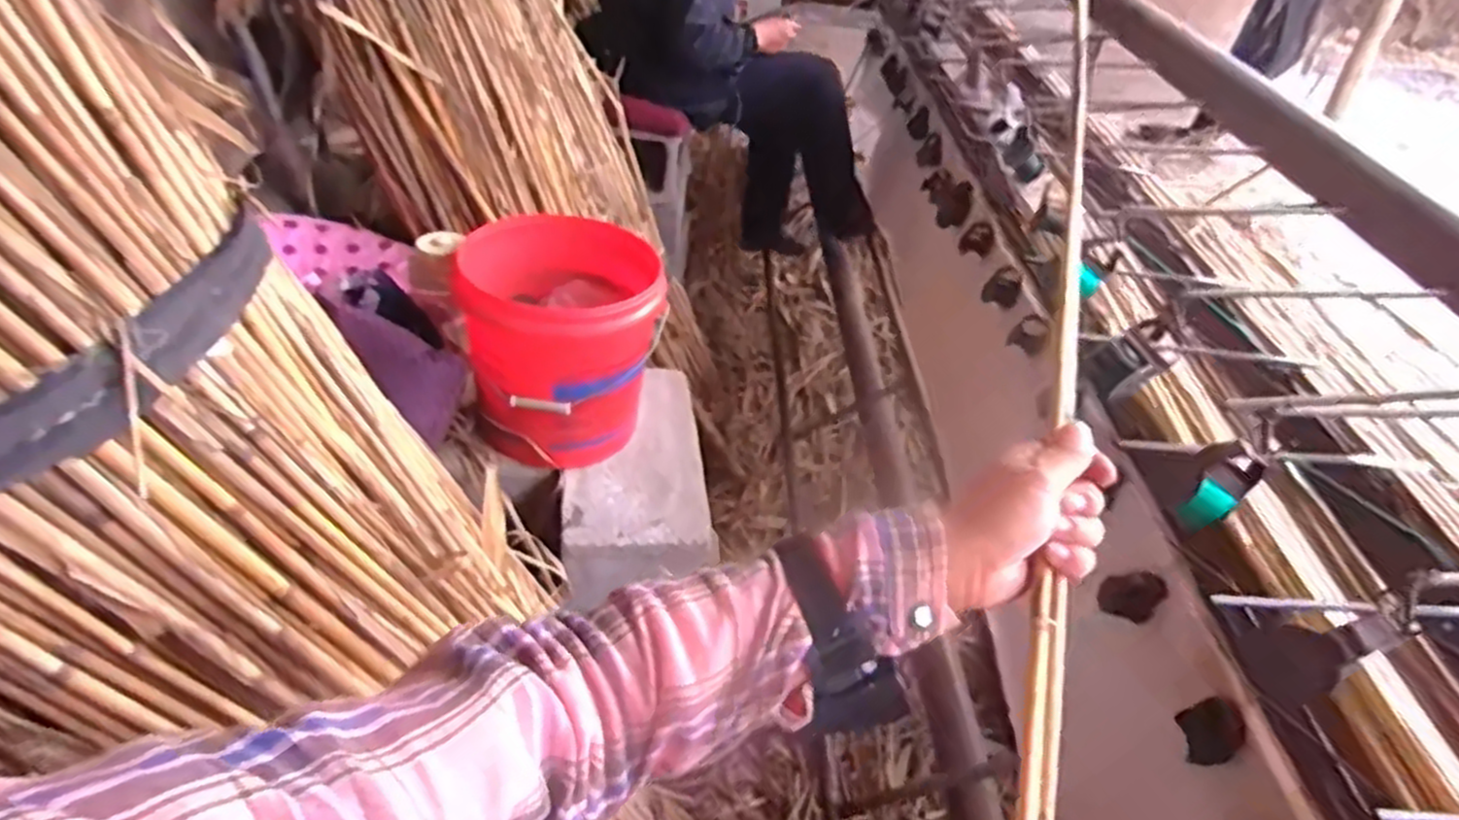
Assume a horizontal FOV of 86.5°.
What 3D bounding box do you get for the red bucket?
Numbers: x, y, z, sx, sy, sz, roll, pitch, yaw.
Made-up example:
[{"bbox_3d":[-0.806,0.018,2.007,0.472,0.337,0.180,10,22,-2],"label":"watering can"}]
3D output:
[{"bbox_3d":[-0.227,-0.089,1.072,0.252,0.250,0.247,5,41,-4],"label":"red bucket"}]

